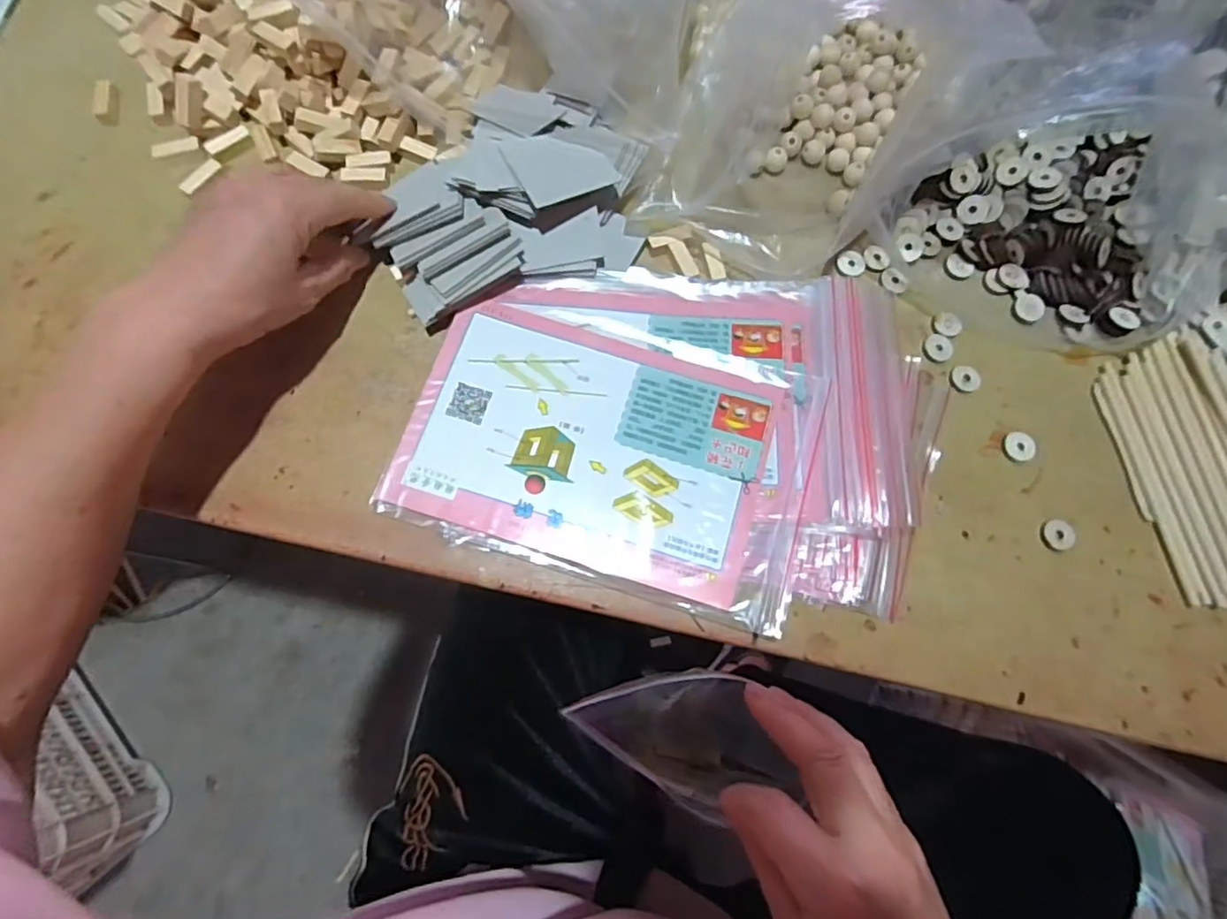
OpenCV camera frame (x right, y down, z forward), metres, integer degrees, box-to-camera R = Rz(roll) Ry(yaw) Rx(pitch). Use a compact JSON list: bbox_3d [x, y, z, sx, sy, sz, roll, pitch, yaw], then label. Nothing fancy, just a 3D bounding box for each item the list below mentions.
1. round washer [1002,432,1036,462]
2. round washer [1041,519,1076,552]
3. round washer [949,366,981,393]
[{"bbox_3d":[0.260,-0.008,0.380,0.019,0.004,0.020,1,74,-3],"label":"round washer"},{"bbox_3d":[0.272,0.046,0.364,0.018,0.005,0.019,1,74,-3],"label":"round washer"},{"bbox_3d":[0.232,-0.053,0.394,0.021,0.004,0.019,-21,76,-9],"label":"round washer"}]

